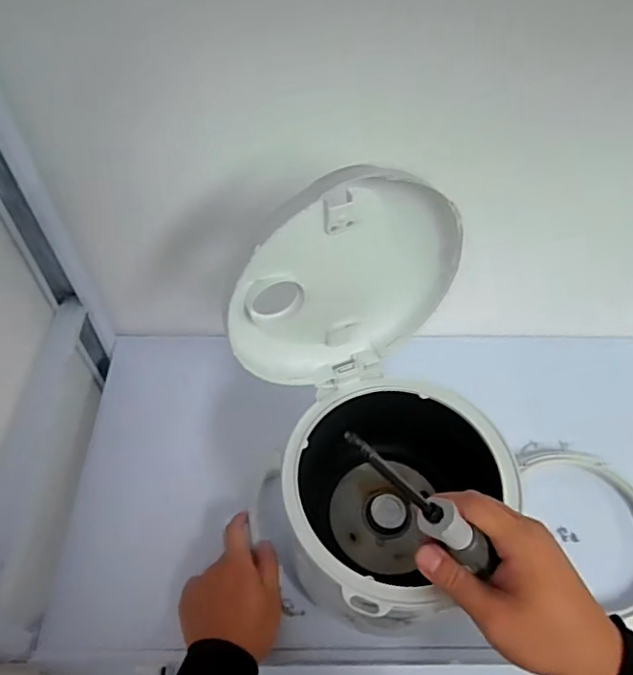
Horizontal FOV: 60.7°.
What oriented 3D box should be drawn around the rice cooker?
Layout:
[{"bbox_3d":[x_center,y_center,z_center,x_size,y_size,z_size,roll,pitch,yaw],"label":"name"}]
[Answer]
[{"bbox_3d":[0.061,0.070,0.462,0.219,0.371,0.237,1,54,-1],"label":"rice cooker"}]

